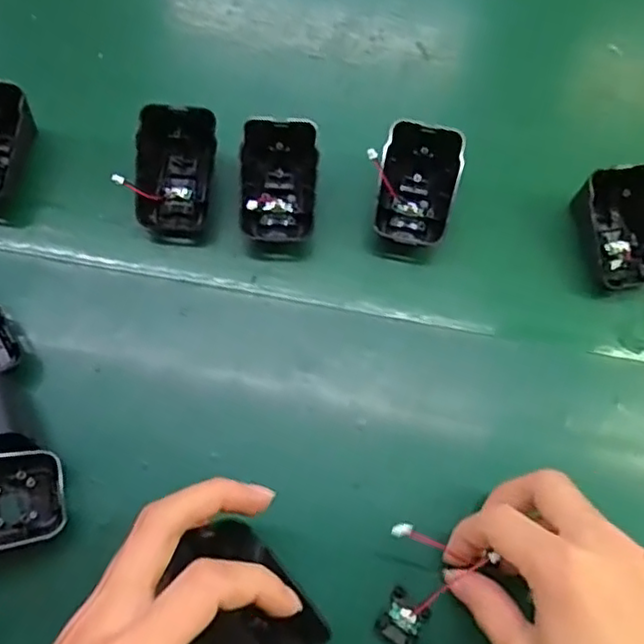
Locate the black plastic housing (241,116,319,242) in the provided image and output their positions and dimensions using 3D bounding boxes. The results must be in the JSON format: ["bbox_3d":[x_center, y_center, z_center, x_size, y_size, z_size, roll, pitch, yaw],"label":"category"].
[{"bbox_3d":[-0.024,-0.079,0.380,0.047,0.035,0.069,1,71,-2],"label":"black plastic housing"}]

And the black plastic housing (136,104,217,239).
[{"bbox_3d":[-0.087,-0.088,0.384,0.041,0.035,0.066,11,76,1],"label":"black plastic housing"}]

